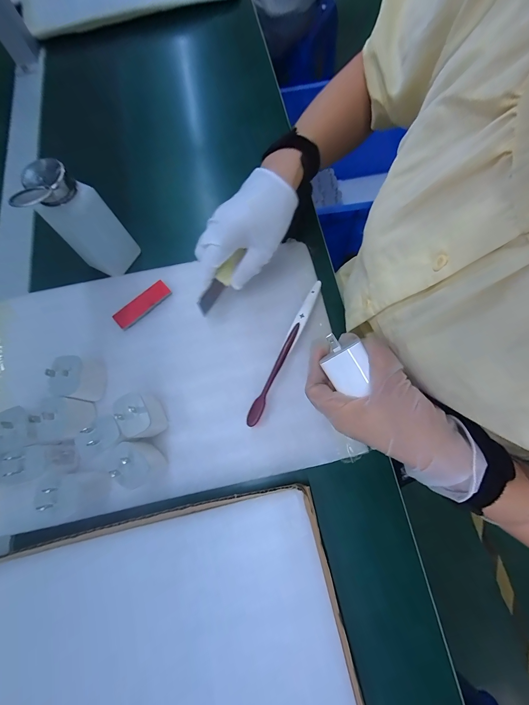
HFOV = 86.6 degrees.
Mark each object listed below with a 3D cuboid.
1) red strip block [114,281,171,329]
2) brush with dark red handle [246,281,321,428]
[{"bbox_3d":[-0.151,-0.060,0.347,0.073,0.007,0.025,-41,77,-10],"label":"red strip block"},{"bbox_3d":[0.026,-0.004,0.319,0.014,0.010,0.185,25,76,8],"label":"brush with dark red handle"}]

